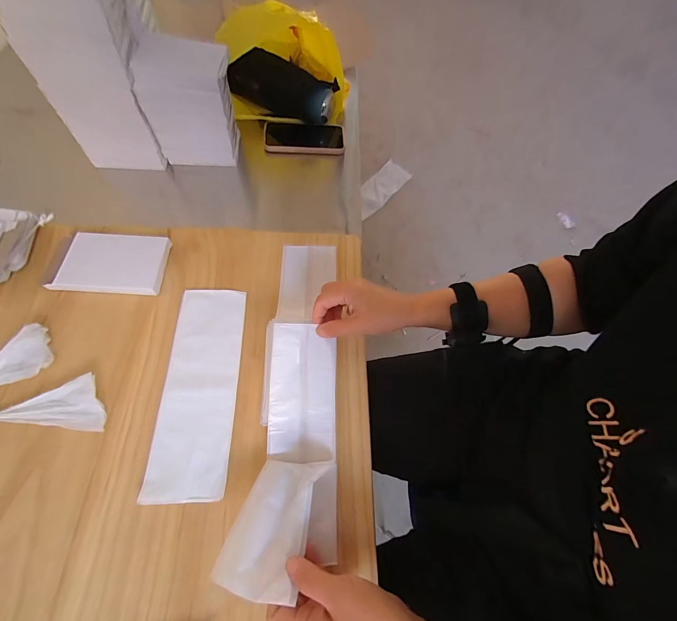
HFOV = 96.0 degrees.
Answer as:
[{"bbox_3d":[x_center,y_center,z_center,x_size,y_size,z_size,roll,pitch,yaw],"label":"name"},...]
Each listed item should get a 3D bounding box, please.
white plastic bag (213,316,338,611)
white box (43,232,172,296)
[{"bbox_3d":[-0.047,0.140,0.328,0.084,0.062,0.241,9,62,1],"label":"white plastic bag"},{"bbox_3d":[-0.306,-0.066,0.422,0.128,0.027,0.085,2,64,-2],"label":"white box"}]

